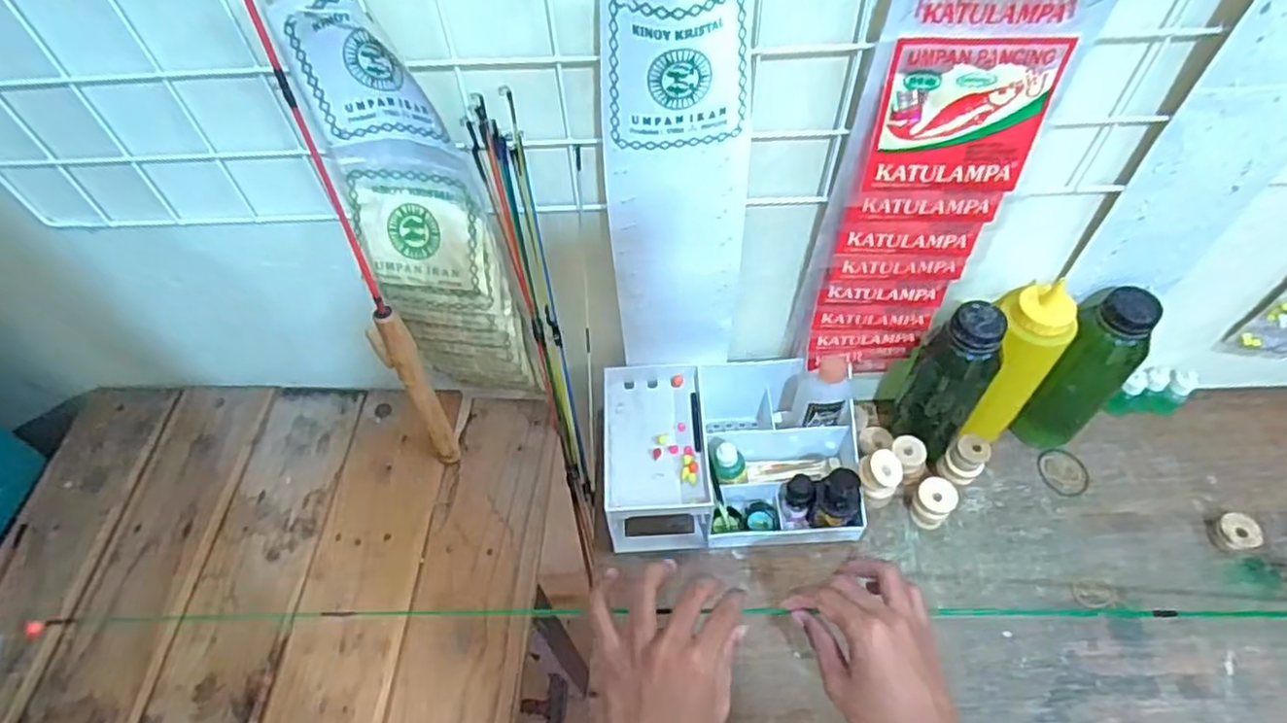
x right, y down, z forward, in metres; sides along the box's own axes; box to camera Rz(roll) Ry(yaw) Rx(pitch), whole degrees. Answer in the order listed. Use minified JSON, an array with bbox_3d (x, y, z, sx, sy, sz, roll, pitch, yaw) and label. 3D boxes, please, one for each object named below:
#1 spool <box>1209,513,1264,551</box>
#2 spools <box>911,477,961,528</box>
[{"bbox_3d":[0.530,0.153,0.625,0.029,0.032,0.033,-24,58,-12],"label":"spool"},{"bbox_3d":[0.265,0.131,0.640,0.033,0.050,0.031,-2,56,3],"label":"spools"}]

